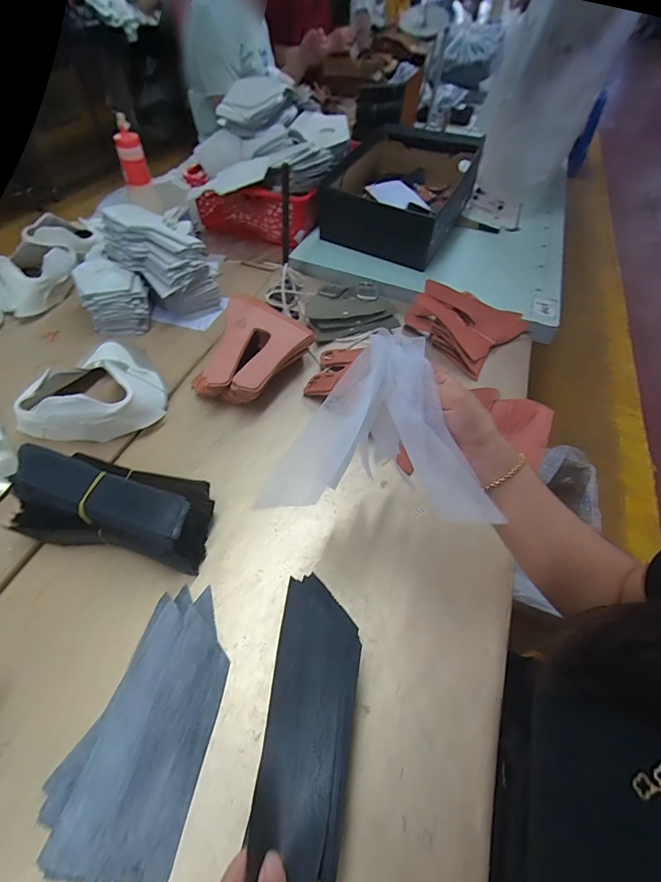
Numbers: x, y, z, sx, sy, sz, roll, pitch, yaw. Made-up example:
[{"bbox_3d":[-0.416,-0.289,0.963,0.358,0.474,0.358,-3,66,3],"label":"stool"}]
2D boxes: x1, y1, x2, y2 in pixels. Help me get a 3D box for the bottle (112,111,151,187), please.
[{"bbox_3d":[-0.399,-0.578,0.803,0.050,0.107,0.056,-20,56,-19],"label":"bottle"}]

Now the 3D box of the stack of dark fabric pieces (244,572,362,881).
[{"bbox_3d":[-0.014,0.211,0.326,0.070,0.014,0.196,5,49,0],"label":"stack of dark fabric pieces"}]

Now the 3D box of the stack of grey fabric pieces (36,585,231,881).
[{"bbox_3d":[-0.163,0.245,0.365,0.112,0.026,0.211,11,52,4],"label":"stack of grey fabric pieces"}]

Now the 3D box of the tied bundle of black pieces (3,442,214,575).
[{"bbox_3d":[-0.242,0.067,0.451,0.205,0.095,0.095,10,52,3],"label":"tied bundle of black pieces"}]

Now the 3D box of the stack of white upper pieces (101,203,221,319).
[{"bbox_3d":[-0.305,-0.314,0.712,0.201,0.133,0.108,33,57,20],"label":"stack of white upper pieces"}]

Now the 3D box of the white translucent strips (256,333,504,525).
[{"bbox_3d":[0.043,-0.015,0.354,0.185,0.024,0.155,3,89,12],"label":"white translucent strips"}]

